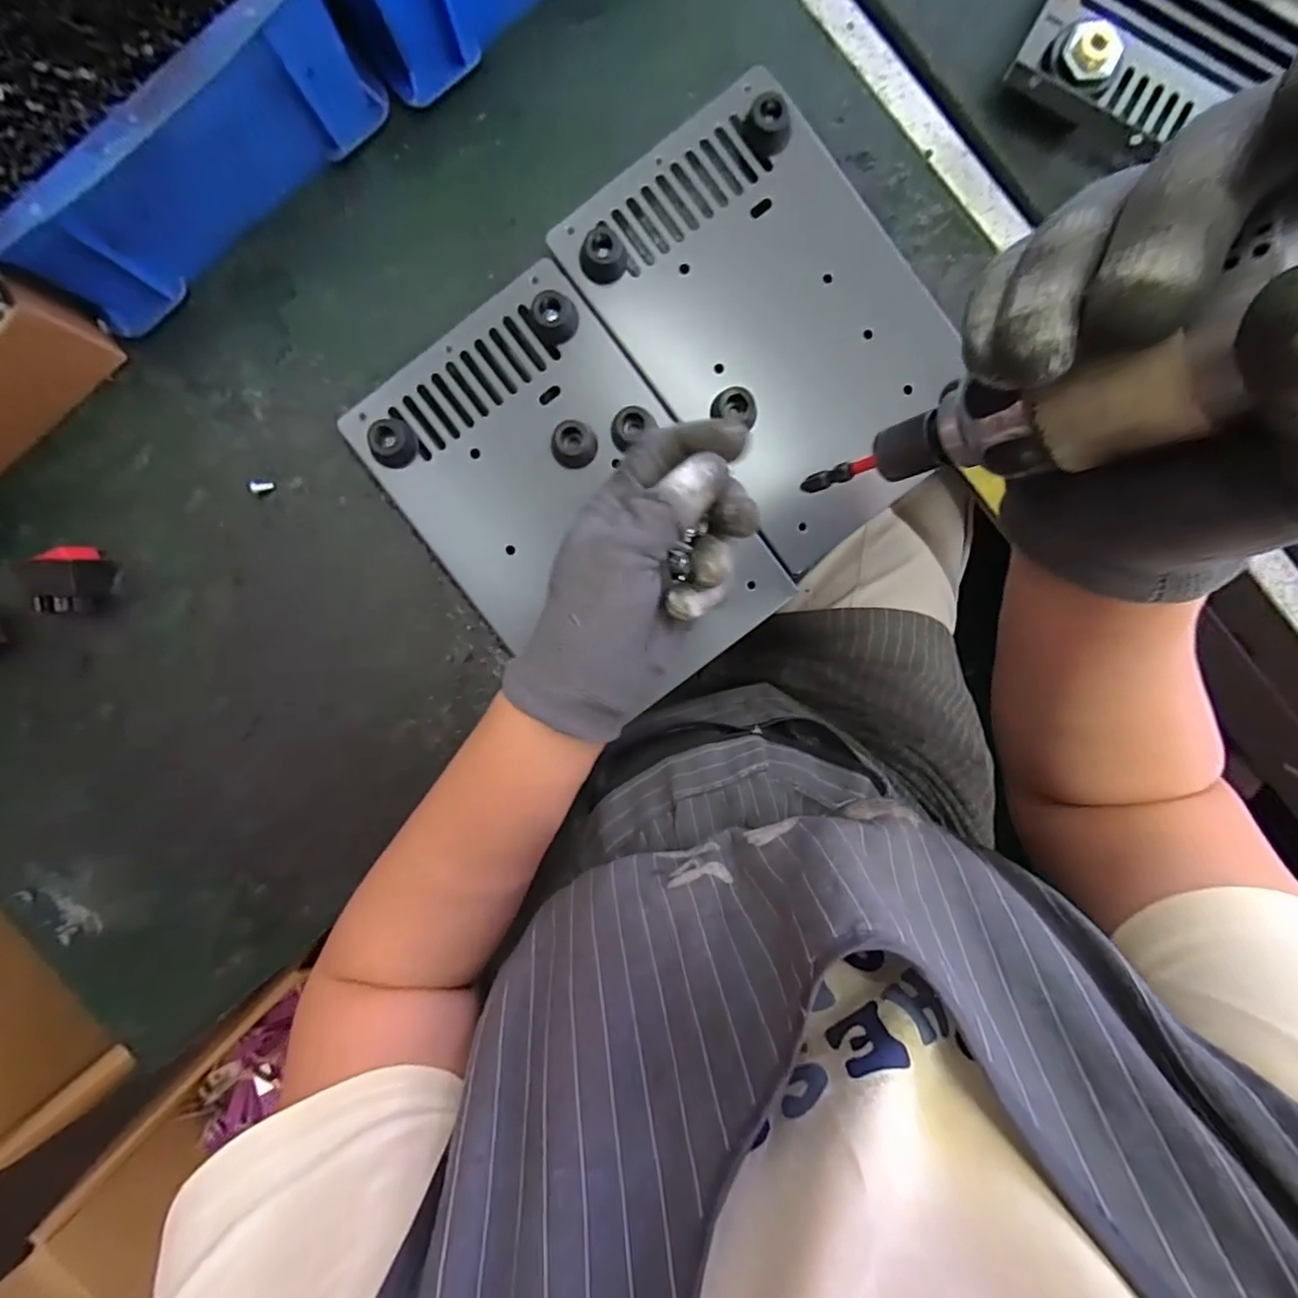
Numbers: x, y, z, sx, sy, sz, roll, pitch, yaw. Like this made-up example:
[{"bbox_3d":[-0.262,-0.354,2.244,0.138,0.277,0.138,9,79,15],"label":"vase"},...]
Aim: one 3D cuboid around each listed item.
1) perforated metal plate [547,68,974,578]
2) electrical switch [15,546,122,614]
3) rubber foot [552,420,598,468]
[{"bbox_3d":[0.071,-0.177,0.320,0.147,0.026,0.226,-37,93,2],"label":"perforated metal plate"},{"bbox_3d":[-0.326,-0.038,0.327,0.033,0.029,0.036,0,94,-1],"label":"electrical switch"},{"bbox_3d":[-0.041,-0.110,0.315,0.023,0.015,0.022,0,94,-1],"label":"rubber foot"}]

